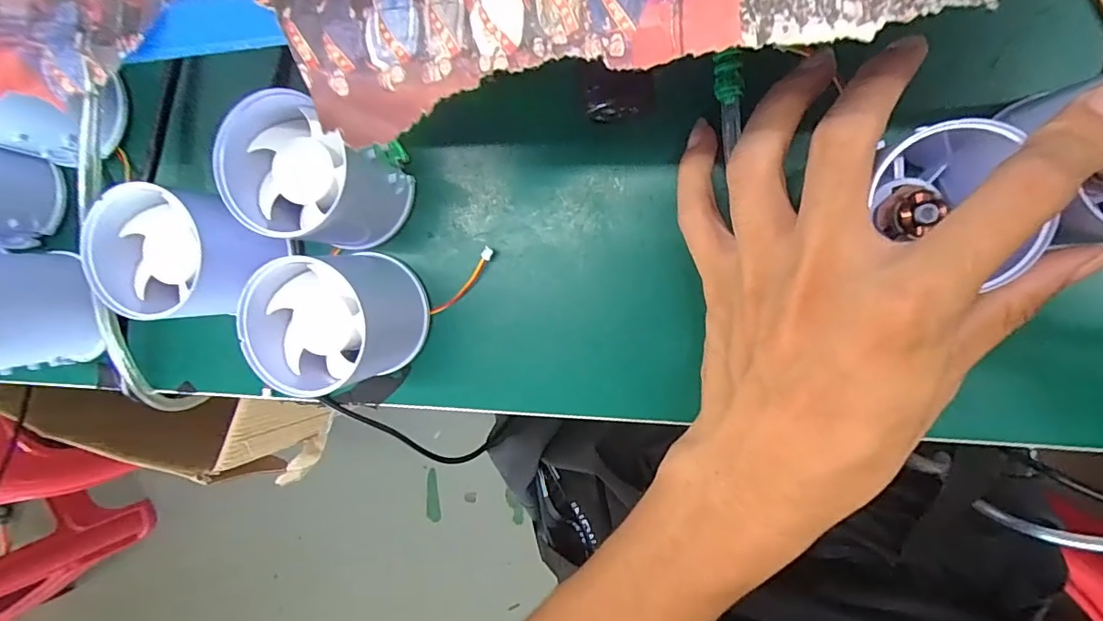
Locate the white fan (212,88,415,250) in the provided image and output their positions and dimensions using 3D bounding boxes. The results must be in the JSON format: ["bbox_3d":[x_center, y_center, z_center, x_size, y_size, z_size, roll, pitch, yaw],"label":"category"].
[{"bbox_3d":[-0.094,-0.052,0.210,0.055,0.055,0.047,39,99,3],"label":"white fan"}]

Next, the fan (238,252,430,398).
[{"bbox_3d":[-0.085,0.005,0.215,0.052,0.053,0.053,1,95,8],"label":"fan"}]

